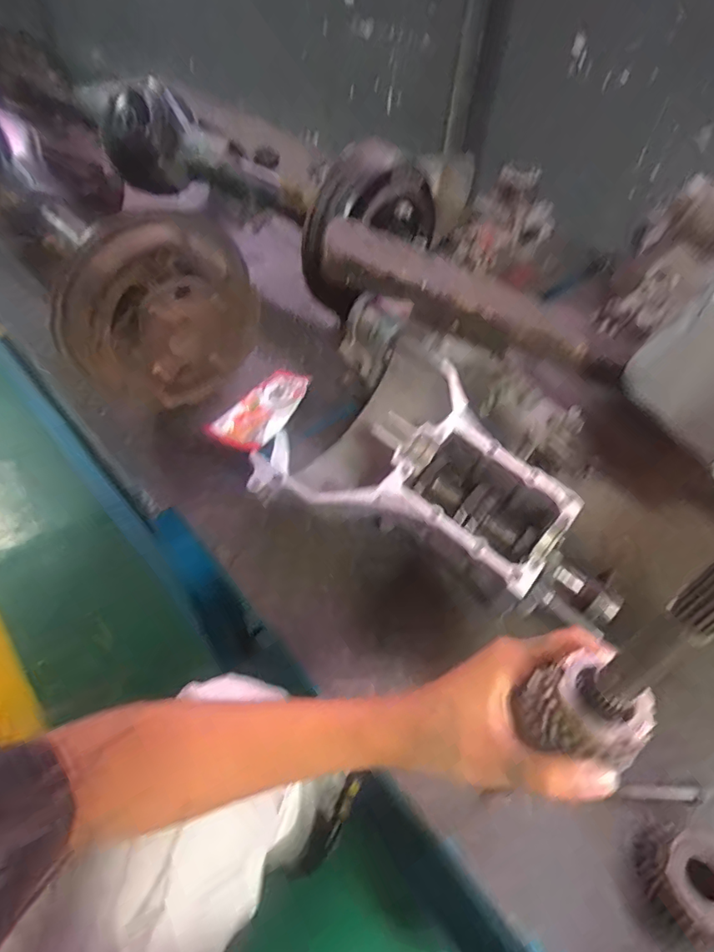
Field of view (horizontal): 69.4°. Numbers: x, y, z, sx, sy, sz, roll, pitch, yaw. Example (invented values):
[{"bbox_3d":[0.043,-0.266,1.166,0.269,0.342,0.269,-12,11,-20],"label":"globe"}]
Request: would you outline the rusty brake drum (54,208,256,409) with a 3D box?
[{"bbox_3d":[-0.256,-0.200,0.701,0.260,0.258,0.084,-28,55,-25],"label":"rusty brake drum"}]

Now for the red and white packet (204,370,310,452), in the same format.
[{"bbox_3d":[-0.138,-0.107,0.780,0.090,0.018,0.184,22,51,16],"label":"red and white packet"}]

